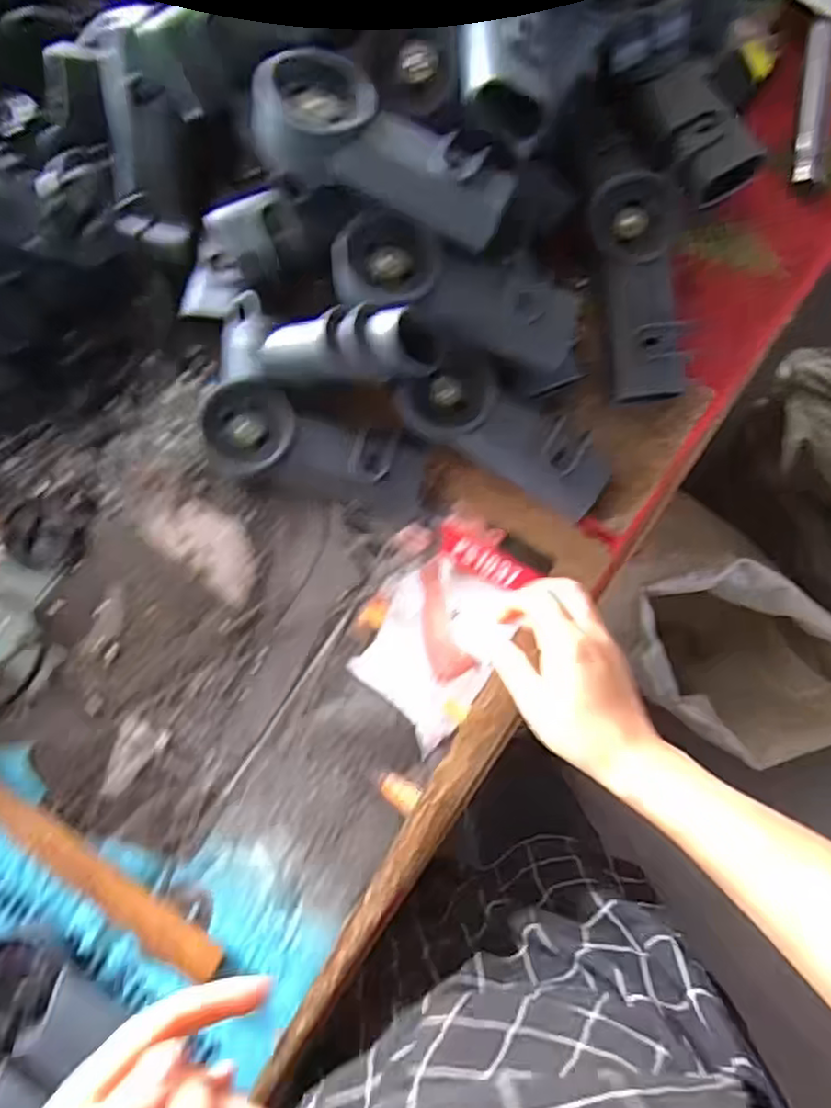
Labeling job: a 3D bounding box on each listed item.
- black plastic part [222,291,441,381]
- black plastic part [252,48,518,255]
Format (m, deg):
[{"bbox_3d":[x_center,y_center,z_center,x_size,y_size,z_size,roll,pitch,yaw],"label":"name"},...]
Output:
[{"bbox_3d":[-0.061,-0.139,0.452,0.161,0.065,0.059,10,81,26],"label":"black plastic part"},{"bbox_3d":[-0.018,-0.254,0.411,0.163,0.045,0.071,23,83,4],"label":"black plastic part"}]

